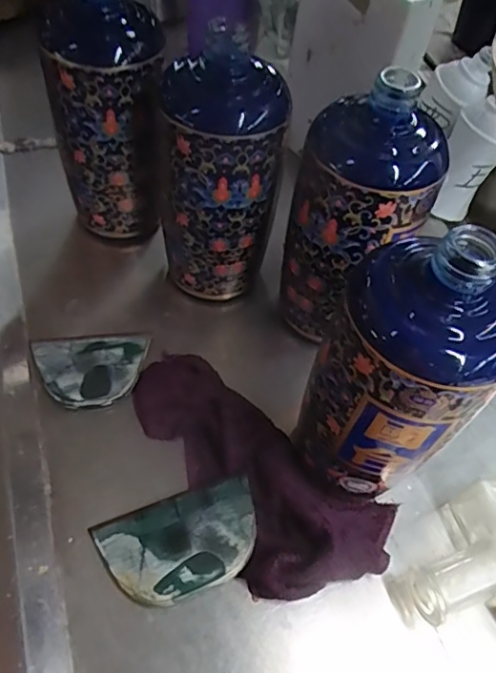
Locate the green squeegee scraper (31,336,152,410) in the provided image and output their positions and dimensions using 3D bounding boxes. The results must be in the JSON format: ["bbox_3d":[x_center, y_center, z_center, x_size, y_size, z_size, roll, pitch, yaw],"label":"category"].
[{"bbox_3d":[-0.110,0.021,0.374,0.077,0.006,0.056,-5,56,-6],"label":"green squeegee scraper"}]

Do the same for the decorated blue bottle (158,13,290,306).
[{"bbox_3d":[-0.019,-0.102,0.369,0.078,0.169,0.063,4,56,0],"label":"decorated blue bottle"}]

